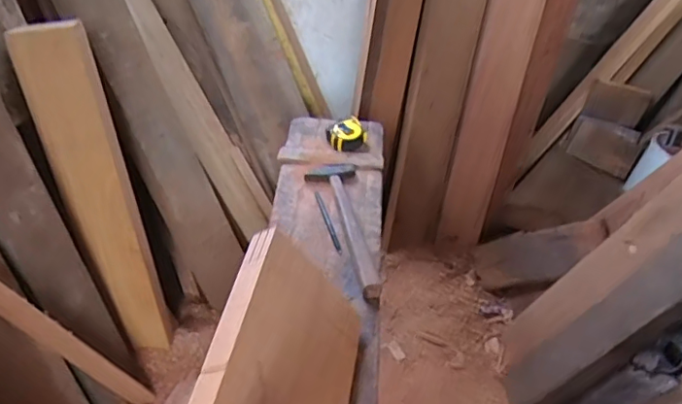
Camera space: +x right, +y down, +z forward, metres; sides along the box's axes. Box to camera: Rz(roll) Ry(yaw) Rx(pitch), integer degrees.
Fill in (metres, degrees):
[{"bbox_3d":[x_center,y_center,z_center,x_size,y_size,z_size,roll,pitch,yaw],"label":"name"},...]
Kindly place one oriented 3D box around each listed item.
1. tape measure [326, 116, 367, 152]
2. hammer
[{"bbox_3d":[0.012,-0.135,1.106,0.077,0.033,0.070,8,46,0],"label":"tape measure"},{"bbox_3d":[0.004,0.038,0.939,0.085,0.029,0.304,-3,47,-11],"label":"hammer"}]

